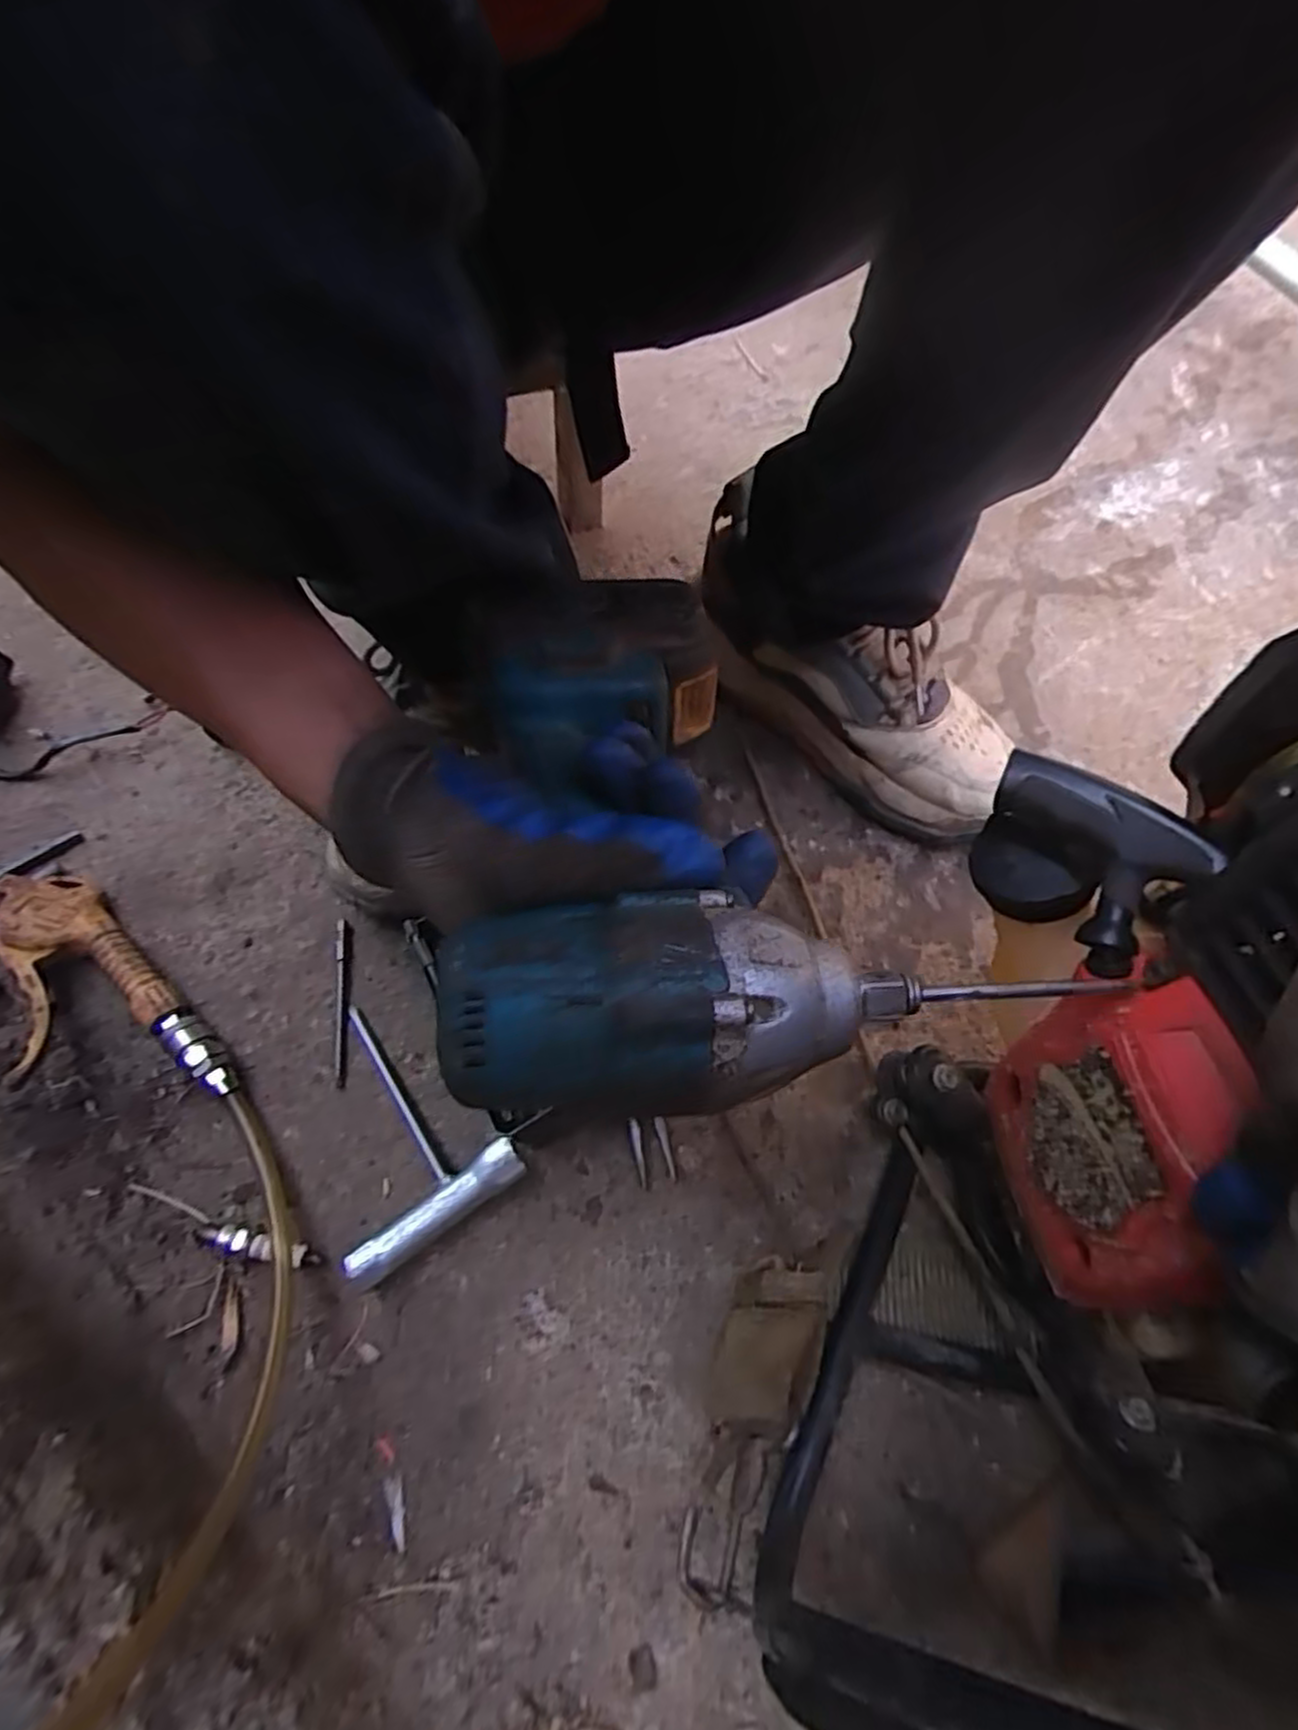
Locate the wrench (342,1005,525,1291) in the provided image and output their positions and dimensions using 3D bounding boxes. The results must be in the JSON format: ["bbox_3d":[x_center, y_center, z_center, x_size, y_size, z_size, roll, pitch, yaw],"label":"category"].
[{"bbox_3d":[-0.137,0.132,0.406,0.094,0.026,0.133,-33,68,-13],"label":"wrench"}]

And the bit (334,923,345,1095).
[{"bbox_3d":[-0.179,0.078,0.447,0.006,0.004,0.101,-10,65,-2],"label":"bit"}]

